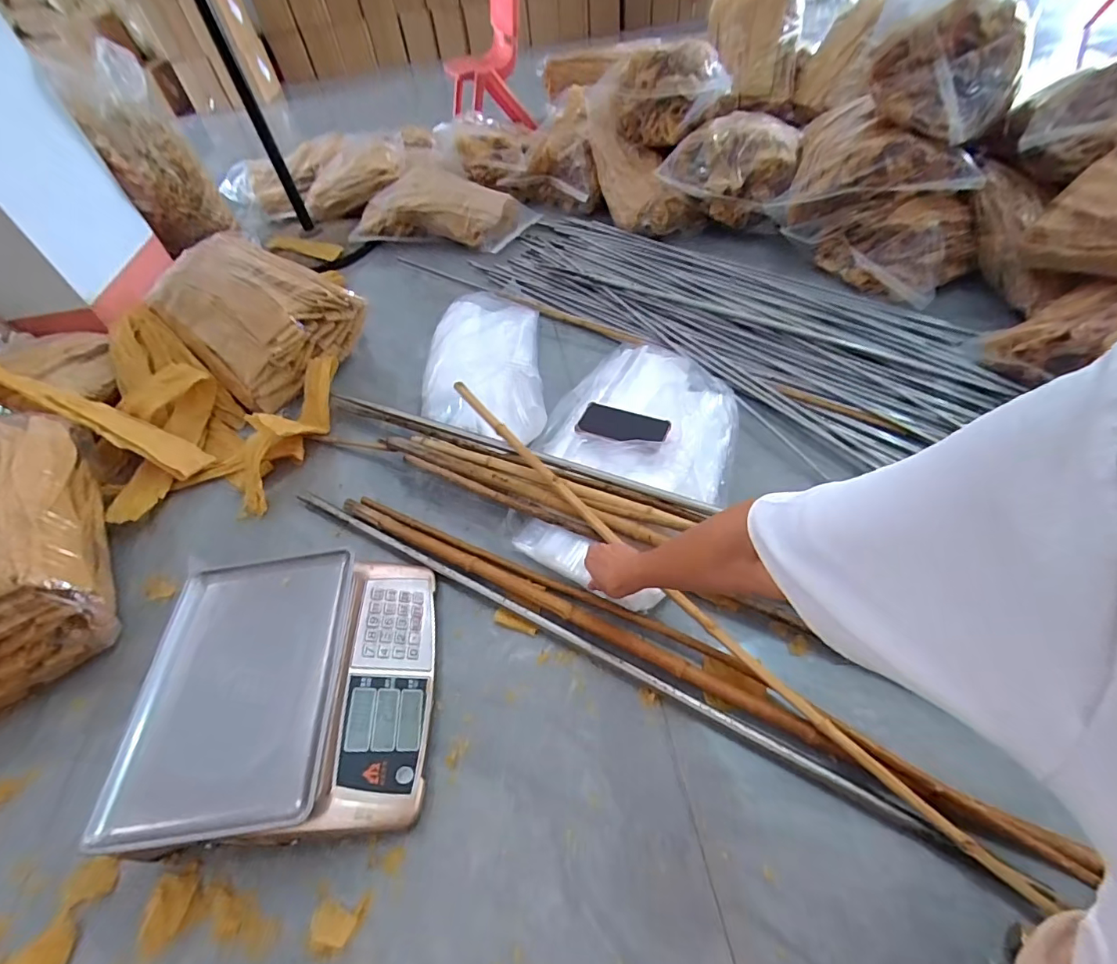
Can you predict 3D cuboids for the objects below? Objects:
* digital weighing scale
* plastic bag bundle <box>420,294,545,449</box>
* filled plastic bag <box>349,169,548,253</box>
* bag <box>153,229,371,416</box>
[{"bbox_3d":[-0.341,0.267,0.638,0.343,0.101,0.337,-9,50,-3],"label":"digital weighing scale"},{"bbox_3d":[-0.172,-0.290,1.089,0.260,0.096,0.548,-7,50,1],"label":"plastic bag bundle"},{"bbox_3d":[-0.374,-0.907,1.602,0.556,0.165,0.289,12,53,16],"label":"filled plastic bag"},{"bbox_3d":[-0.671,-0.375,1.112,0.350,0.220,0.312,31,60,28],"label":"bag"}]

